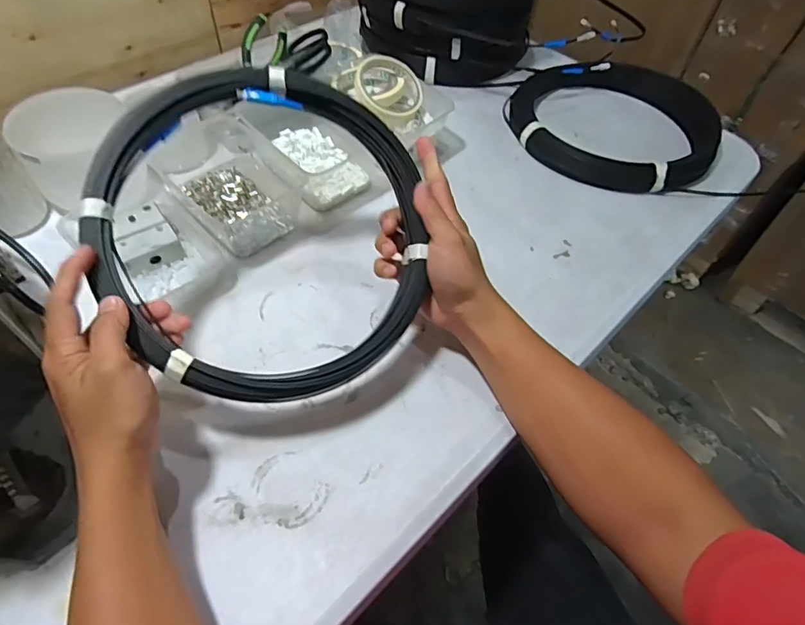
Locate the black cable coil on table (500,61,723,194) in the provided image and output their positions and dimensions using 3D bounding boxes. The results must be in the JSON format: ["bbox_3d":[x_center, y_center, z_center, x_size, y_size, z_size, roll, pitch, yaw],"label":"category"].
[{"bbox_3d":[0.310,-0.285,0.729,0.293,0.046,0.263,35,58,21],"label":"black cable coil on table"}]

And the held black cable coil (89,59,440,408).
[{"bbox_3d":[-0.109,-0.067,0.410,0.259,0.018,0.273,2,84,-17],"label":"held black cable coil"}]

